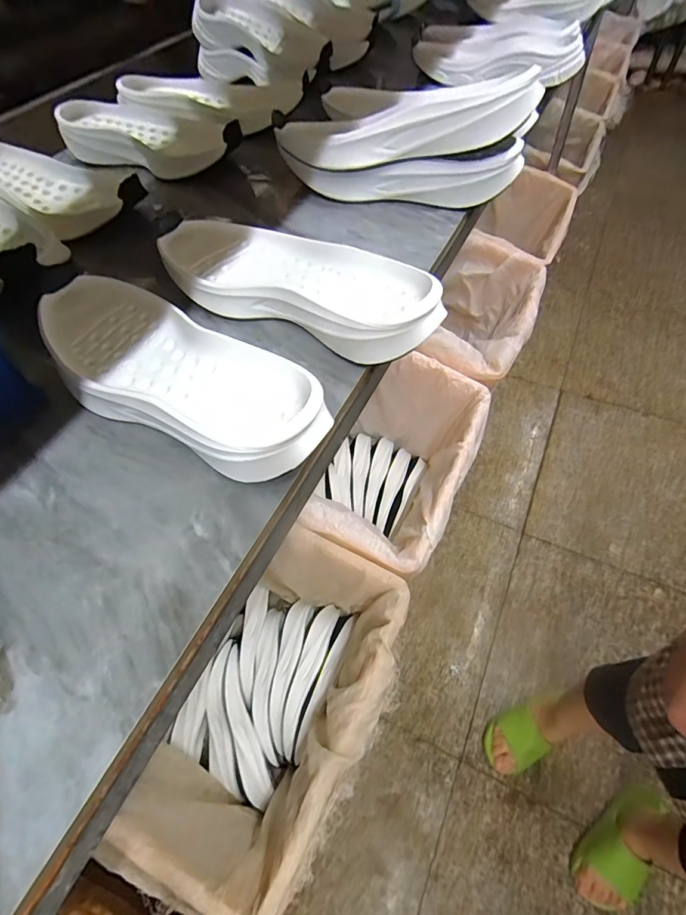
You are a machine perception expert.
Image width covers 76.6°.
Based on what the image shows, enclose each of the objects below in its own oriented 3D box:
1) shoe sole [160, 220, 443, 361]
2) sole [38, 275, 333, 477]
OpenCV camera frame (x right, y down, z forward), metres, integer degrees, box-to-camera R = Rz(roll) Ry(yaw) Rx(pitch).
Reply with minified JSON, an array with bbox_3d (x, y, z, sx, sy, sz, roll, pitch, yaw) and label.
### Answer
[{"bbox_3d":[-0.040,-0.162,0.403,0.279,0.051,0.104,25,61,20],"label":"shoe sole"},{"bbox_3d":[-0.136,-0.063,0.344,0.274,0.048,0.105,34,64,24],"label":"sole"}]

